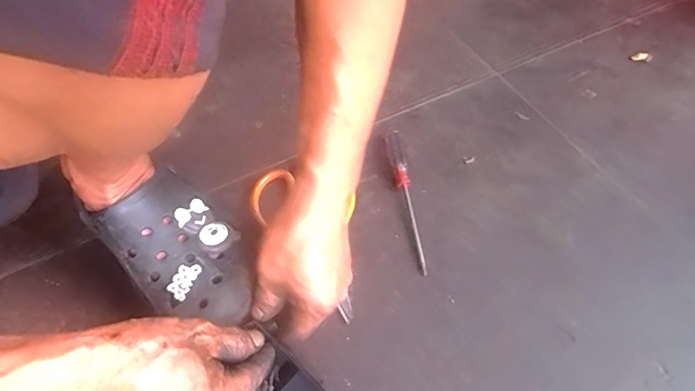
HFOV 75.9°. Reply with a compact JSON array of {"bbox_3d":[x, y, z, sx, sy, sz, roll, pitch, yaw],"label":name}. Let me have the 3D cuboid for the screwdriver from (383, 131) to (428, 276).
[{"bbox_3d":[0.061,0.001,0.452,0.017,0.018,0.163,-7,57,-5],"label":"screwdriver"}]

